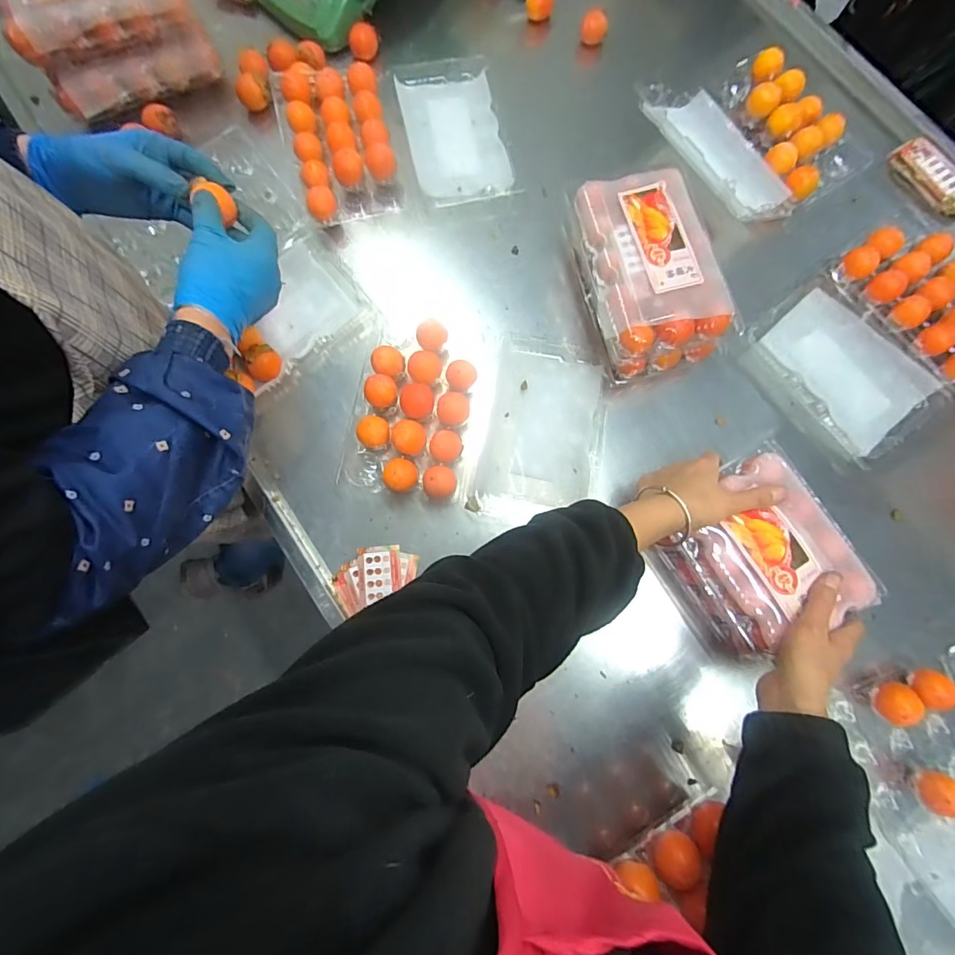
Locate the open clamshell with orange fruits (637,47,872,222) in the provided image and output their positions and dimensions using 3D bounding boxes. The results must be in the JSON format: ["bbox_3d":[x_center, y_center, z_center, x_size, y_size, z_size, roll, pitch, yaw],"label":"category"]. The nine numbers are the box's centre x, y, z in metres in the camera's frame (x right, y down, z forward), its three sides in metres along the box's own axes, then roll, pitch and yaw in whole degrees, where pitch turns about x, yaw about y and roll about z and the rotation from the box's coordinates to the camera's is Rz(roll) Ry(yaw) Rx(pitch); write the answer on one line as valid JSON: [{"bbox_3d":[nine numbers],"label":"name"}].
[{"bbox_3d":[0.368,-0.459,0.613,0.262,0.079,0.216,-31,82,-6],"label":"open clamshell with orange fruits"}]

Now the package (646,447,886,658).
[{"bbox_3d":[0.298,0.089,0.510,0.157,0.109,0.177,-35,82,-7],"label":"package"}]

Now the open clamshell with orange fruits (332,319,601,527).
[{"bbox_3d":[0.003,-0.074,0.570,0.303,0.050,0.233,12,79,1],"label":"open clamshell with orange fruits"}]

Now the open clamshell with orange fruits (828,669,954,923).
[{"bbox_3d":[0.531,0.375,0.494,0.161,0.048,0.336,-32,81,-7],"label":"open clamshell with orange fruits"}]

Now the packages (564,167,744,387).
[{"bbox_3d":[0.202,-0.244,0.575,0.143,0.116,0.217,-14,79,-4],"label":"packages"}]

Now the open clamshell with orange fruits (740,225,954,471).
[{"bbox_3d":[0.532,-0.185,0.611,0.302,0.064,0.230,-37,82,-7],"label":"open clamshell with orange fruits"}]

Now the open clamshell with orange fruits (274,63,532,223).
[{"bbox_3d":[-0.118,-0.490,0.652,0.308,0.046,0.238,-12,80,-3],"label":"open clamshell with orange fruits"}]

